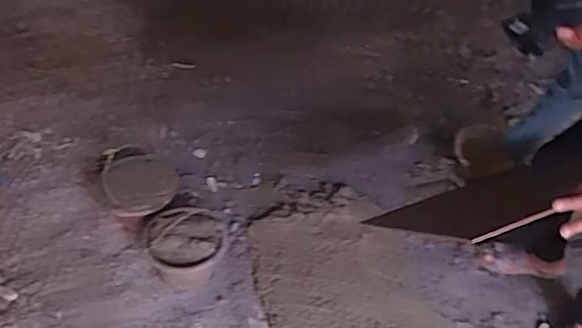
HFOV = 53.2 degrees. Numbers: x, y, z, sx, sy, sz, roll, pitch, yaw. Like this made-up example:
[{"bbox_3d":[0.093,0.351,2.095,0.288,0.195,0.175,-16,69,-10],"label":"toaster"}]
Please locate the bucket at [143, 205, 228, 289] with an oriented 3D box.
[{"bbox_3d":[-0.326,0.265,1.807,0.242,0.172,0.227,2,43,-2],"label":"bucket"}]

